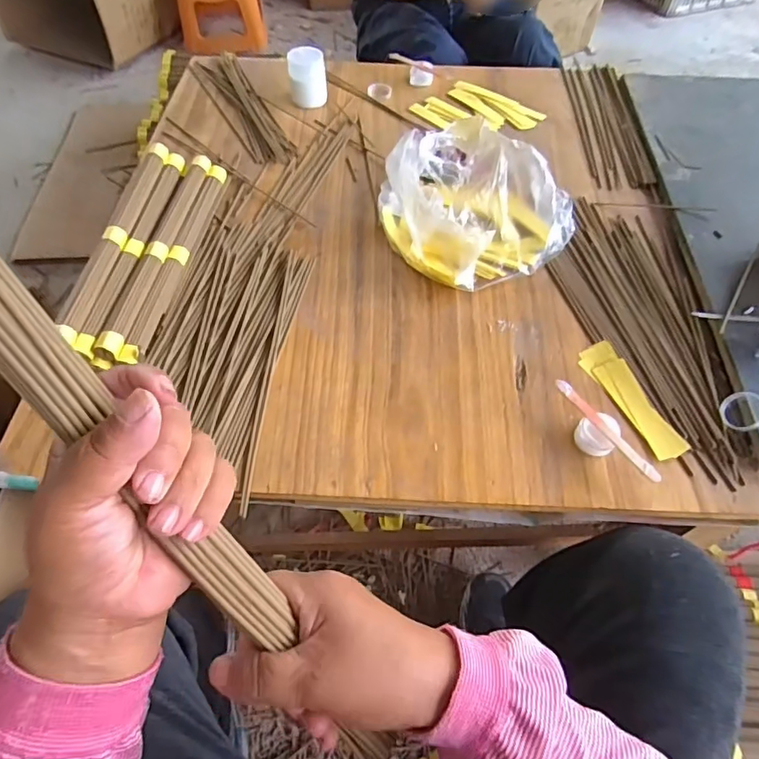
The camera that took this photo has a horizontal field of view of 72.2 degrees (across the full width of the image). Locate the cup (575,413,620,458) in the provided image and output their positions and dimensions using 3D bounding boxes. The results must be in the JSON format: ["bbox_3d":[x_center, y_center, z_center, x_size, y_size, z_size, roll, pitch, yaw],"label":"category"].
[{"bbox_3d":[0.207,0.051,0.492,0.037,0.027,0.038,0,57,0],"label":"cup"}]

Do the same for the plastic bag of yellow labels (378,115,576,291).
[{"bbox_3d":[0.113,-0.218,0.624,0.215,0.104,0.226,38,64,21],"label":"plastic bag of yellow labels"}]

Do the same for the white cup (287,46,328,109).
[{"bbox_3d":[-0.109,-0.459,0.798,0.057,0.069,0.045,-7,57,-5],"label":"white cup"}]

